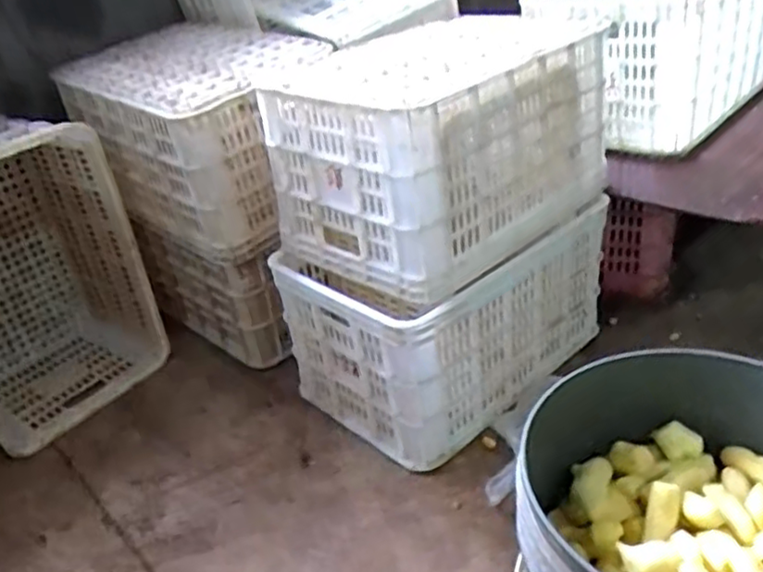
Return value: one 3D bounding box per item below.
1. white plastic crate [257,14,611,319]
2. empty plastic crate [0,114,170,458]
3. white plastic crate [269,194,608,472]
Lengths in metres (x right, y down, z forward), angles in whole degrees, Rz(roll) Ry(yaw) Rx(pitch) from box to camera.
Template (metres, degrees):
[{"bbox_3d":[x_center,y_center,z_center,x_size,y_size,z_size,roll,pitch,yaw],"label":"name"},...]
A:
[{"bbox_3d":[0.100,-0.223,1.117,0.340,0.293,0.474,19,36,40],"label":"white plastic crate"},{"bbox_3d":[-0.667,-0.022,1.256,0.394,0.492,0.314,-30,38,-33],"label":"empty plastic crate"},{"bbox_3d":[0.111,0.032,1.200,0.350,0.283,0.473,22,42,39],"label":"white plastic crate"}]

